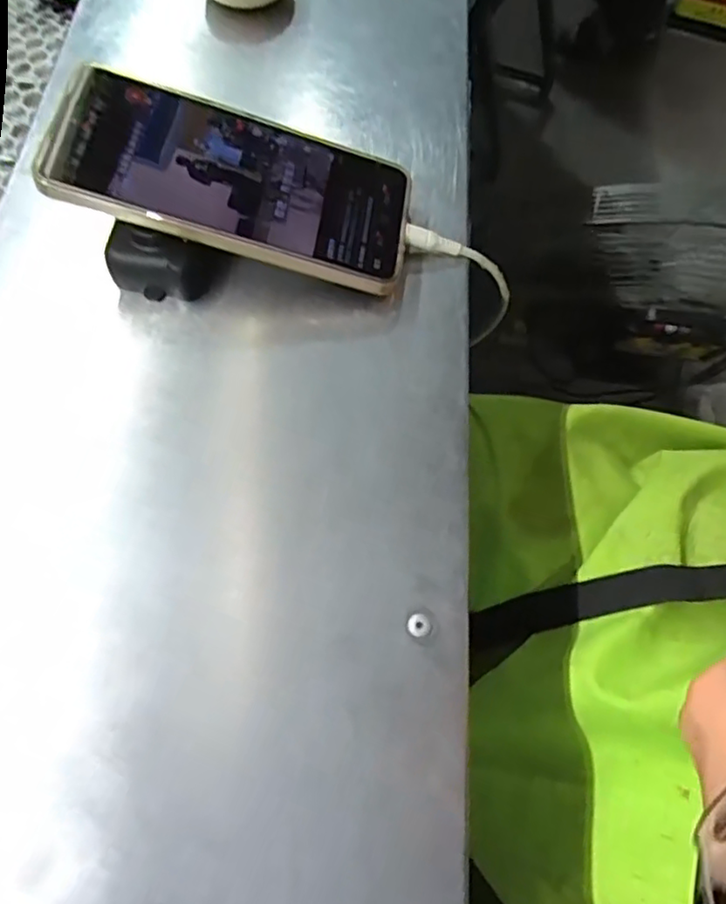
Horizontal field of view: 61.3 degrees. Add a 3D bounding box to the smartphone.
[{"bbox_3d":[-0.057,-0.129,0.289,0.161,0.010,0.077,13,67,-13],"label":"smartphone"}]

